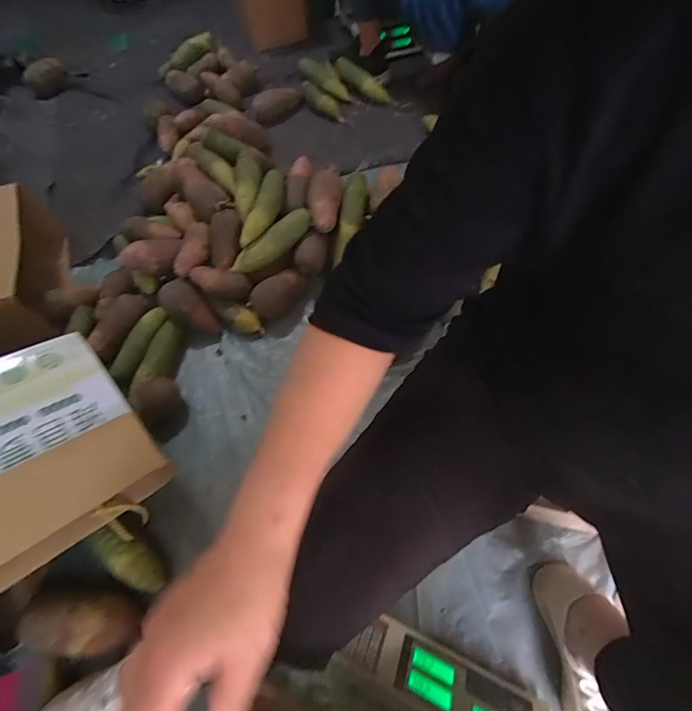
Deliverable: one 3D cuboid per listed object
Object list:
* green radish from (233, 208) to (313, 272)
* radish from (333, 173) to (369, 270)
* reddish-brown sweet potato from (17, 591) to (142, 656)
[{"bbox_3d":[-0.154,-0.239,0.806,0.196,0.068,0.051,-41,68,-16],"label":"green radish"},{"bbox_3d":[0.015,-0.321,0.837,0.053,0.042,0.187,13,80,10],"label":"radish"},{"bbox_3d":[-0.385,0.393,0.548,0.155,0.063,0.087,0,63,3],"label":"reddish-brown sweet potato"}]

